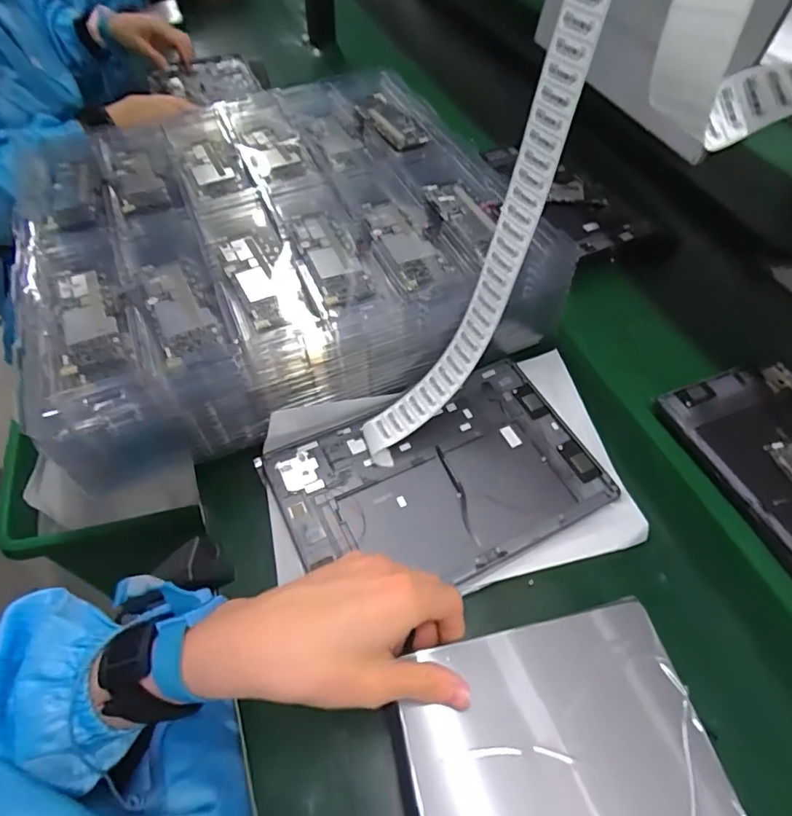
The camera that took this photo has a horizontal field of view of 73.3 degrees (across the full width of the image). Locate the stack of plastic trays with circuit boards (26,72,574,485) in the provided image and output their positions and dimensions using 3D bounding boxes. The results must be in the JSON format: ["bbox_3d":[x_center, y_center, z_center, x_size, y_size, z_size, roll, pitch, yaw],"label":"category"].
[{"bbox_3d":[-0.129,-0.167,0.544,0.426,0.120,0.407,-20,55,-16],"label":"stack of plastic trays with circuit boards"}]

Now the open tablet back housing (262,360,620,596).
[{"bbox_3d":[0.038,0.062,0.446,0.251,0.013,0.166,-21,56,-17],"label":"open tablet back housing"}]

